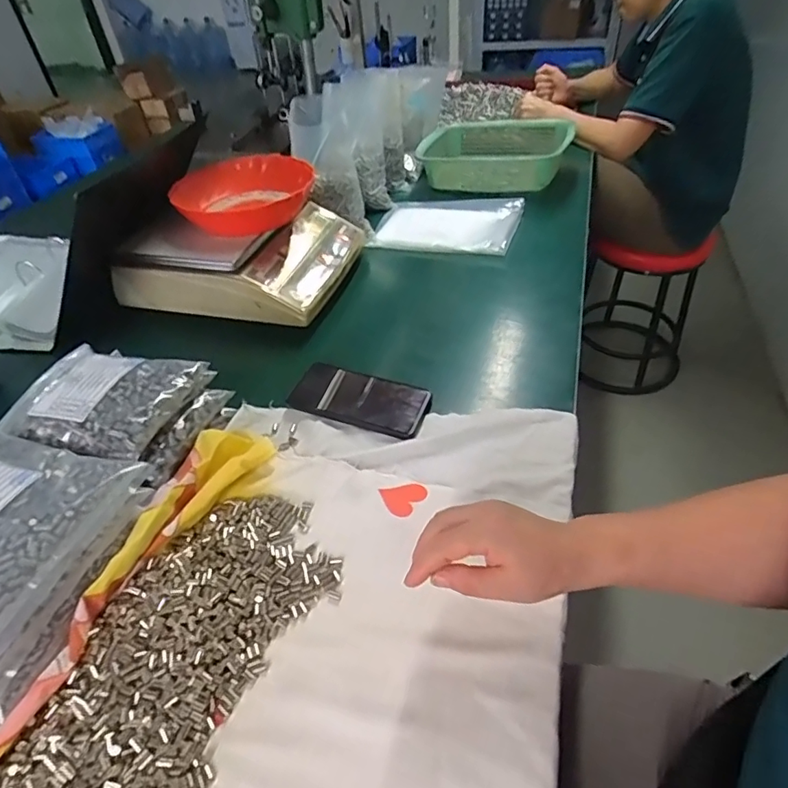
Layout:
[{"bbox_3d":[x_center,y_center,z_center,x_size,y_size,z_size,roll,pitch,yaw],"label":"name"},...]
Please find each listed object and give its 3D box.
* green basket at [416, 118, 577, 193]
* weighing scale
[{"bbox_3d":[0.210,-0.505,1.070,0.313,0.076,0.252,18,48,24],"label":"green basket"},{"bbox_3d":[-0.232,-0.235,0.827,0.302,0.101,0.302,8,45,15],"label":"weighing scale"}]

